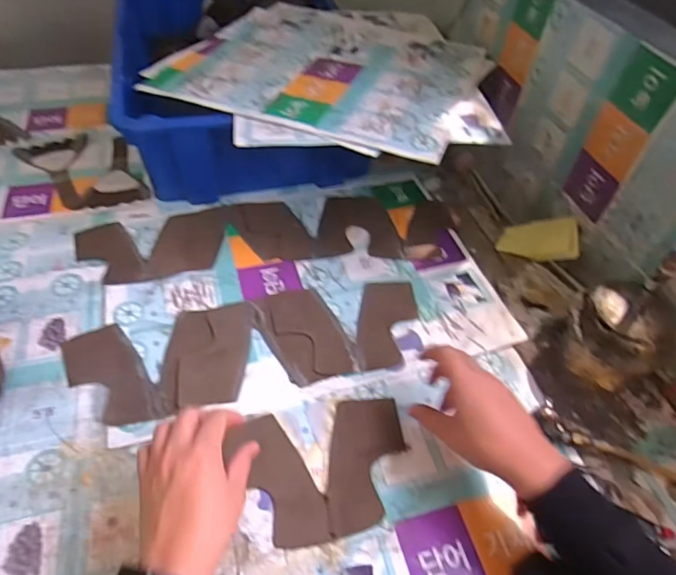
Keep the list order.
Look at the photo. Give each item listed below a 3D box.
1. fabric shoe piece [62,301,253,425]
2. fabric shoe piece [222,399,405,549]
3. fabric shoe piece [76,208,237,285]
[{"bbox_3d":[-0.215,0.092,0.583,0.219,0.009,0.140,-10,51,-9],"label":"fabric shoe piece"},{"bbox_3d":[-0.015,0.195,0.515,0.182,0.010,0.135,-8,52,-6],"label":"fabric shoe piece"},{"bbox_3d":[-0.270,-0.063,0.709,0.220,0.007,0.135,-12,52,-11],"label":"fabric shoe piece"}]

